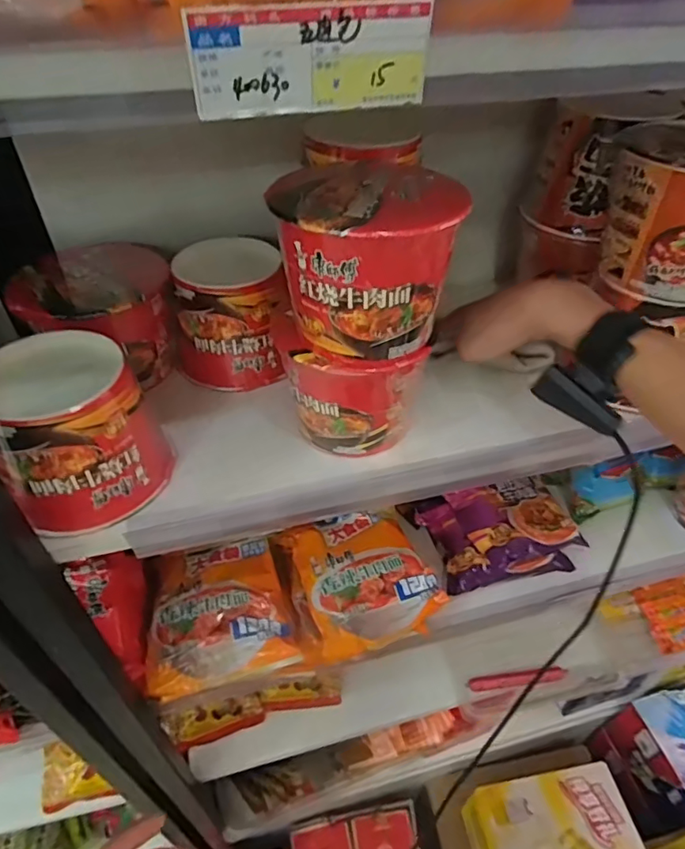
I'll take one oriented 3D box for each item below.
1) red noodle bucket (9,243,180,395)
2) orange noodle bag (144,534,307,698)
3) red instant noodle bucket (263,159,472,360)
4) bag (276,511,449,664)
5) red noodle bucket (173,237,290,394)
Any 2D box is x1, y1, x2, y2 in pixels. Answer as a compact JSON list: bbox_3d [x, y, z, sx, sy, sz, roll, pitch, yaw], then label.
[{"bbox_3d":[-0.227,-0.101,0.511,0.126,0.093,0.132,1,44,-1],"label":"red noodle bucket"},{"bbox_3d":[-0.140,0.212,0.609,0.154,0.053,0.143,-8,45,-10],"label":"orange noodle bag"},{"bbox_3d":[0.016,-0.117,0.379,0.122,0.099,0.106,-12,46,-14],"label":"red instant noodle bucket"},{"bbox_3d":[0.027,0.178,0.638,0.151,0.042,0.160,-13,46,-15],"label":"bag"},{"bbox_3d":[-0.110,-0.109,0.527,0.104,0.110,0.101,-9,45,-11],"label":"red noodle bucket"}]

